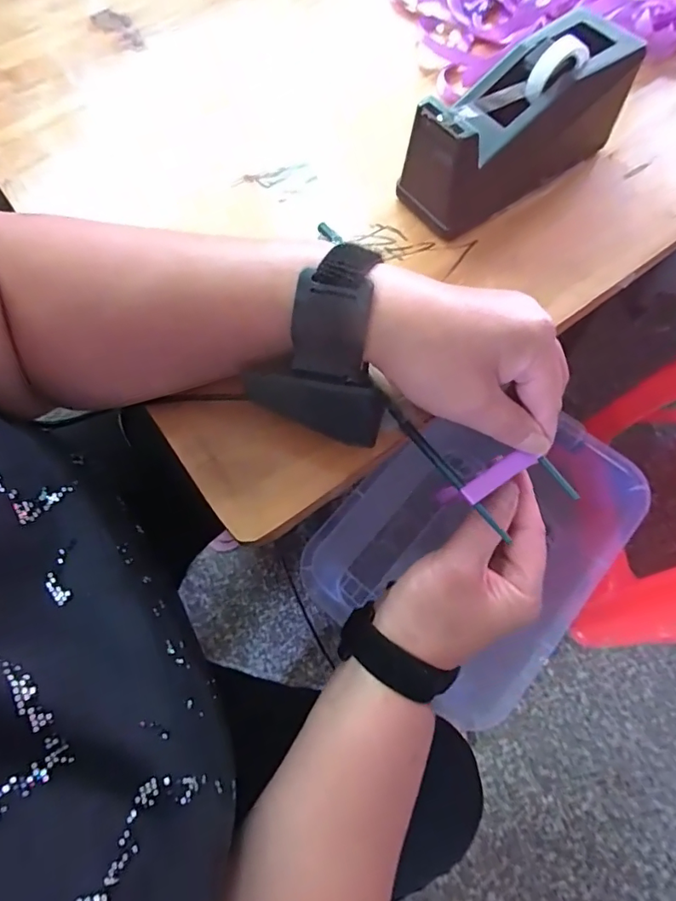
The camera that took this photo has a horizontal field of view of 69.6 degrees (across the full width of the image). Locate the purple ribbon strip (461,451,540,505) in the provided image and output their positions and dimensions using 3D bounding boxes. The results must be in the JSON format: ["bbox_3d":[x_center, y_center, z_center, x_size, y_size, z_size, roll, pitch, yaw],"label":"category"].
[{"bbox_3d":[0.087,0.014,0.263,0.044,0.004,0.010,-31,69,-5],"label":"purple ribbon strip"}]

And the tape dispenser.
[{"bbox_3d":[0.114,-0.212,0.319,0.149,0.072,0.060,-34,70,-10],"label":"tape dispenser"}]

